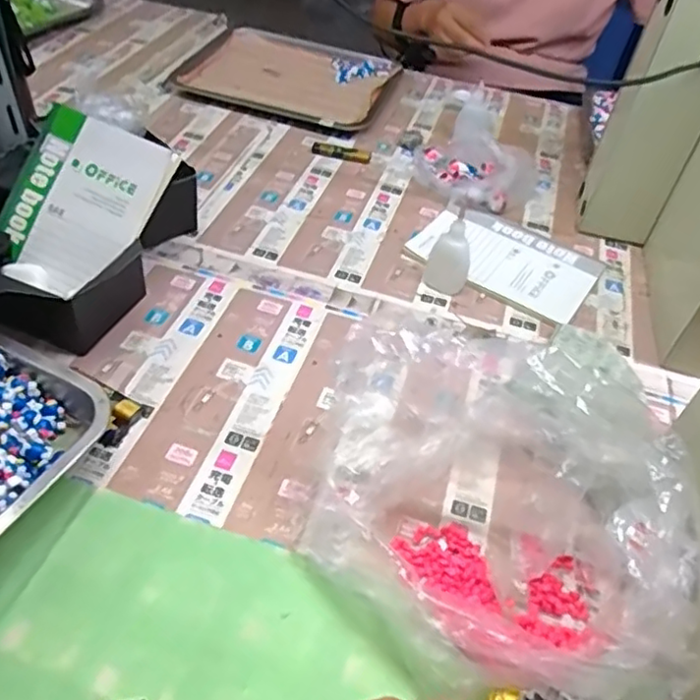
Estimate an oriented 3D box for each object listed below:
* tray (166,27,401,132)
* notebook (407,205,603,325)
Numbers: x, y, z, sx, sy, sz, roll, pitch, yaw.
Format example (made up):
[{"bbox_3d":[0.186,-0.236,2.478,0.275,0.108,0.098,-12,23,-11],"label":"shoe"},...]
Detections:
[{"bbox_3d":[-0.097,-0.431,0.982,0.321,0.021,0.238,20,47,14],"label":"tray"},{"bbox_3d":[0.179,-0.107,0.717,0.195,0.011,0.129,31,51,23],"label":"notebook"}]

